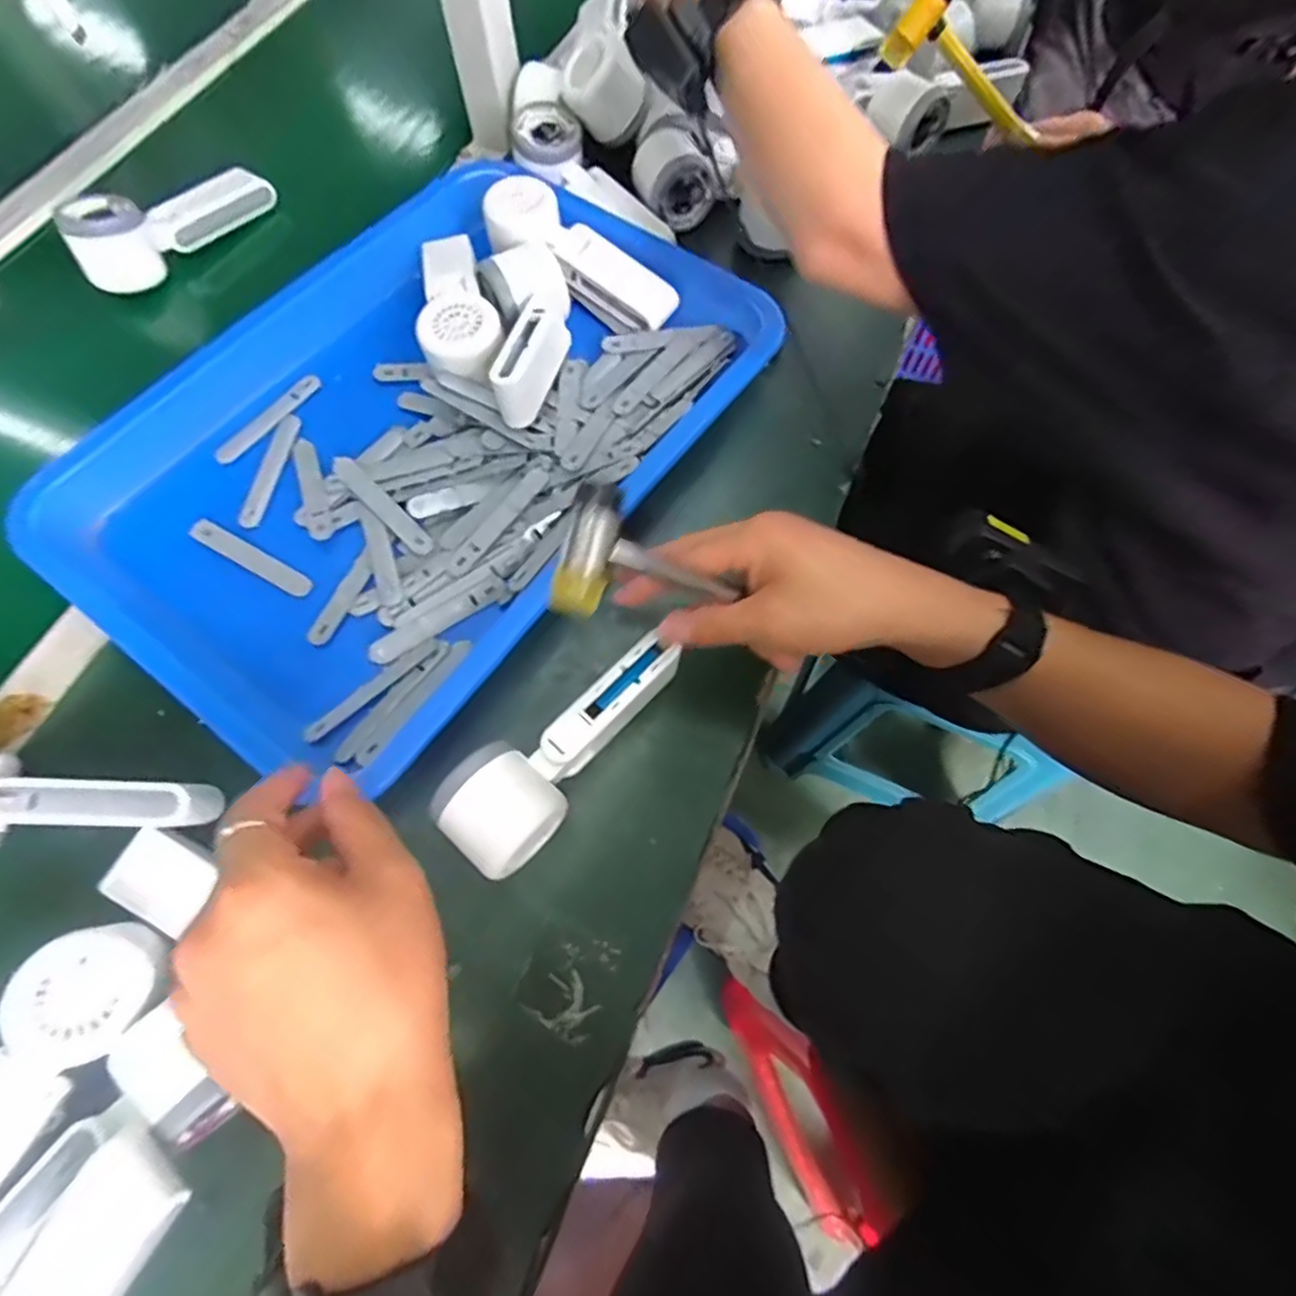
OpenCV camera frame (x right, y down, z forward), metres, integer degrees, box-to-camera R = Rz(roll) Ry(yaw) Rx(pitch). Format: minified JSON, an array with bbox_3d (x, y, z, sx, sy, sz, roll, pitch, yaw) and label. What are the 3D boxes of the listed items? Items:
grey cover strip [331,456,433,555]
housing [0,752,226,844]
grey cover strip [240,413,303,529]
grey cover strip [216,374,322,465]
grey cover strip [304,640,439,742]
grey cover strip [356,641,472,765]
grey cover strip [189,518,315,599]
[{"bbox_3d":[-0.182,-0.099,0.443,0.094,0.008,0.016,41,74,16],"label":"grey cover strip"},{"bbox_3d":[-0.327,0.090,0.355,0.162,0.052,0.058,4,68,2],"label":"housing"},{"bbox_3d":[-0.272,-0.128,0.468,0.016,0.004,0.094,8,68,4],"label":"grey cover strip"},{"bbox_3d":[-0.280,-0.170,0.481,0.015,0.008,0.093,33,72,13],"label":"grey cover strip"},{"bbox_3d":[-0.171,0.025,0.405,0.093,0.007,0.013,-41,73,-14],"label":"grey cover strip"},{"bbox_3d":[-0.142,0.031,0.396,0.013,0.006,0.093,32,72,13],"label":"grey cover strip"},{"bbox_3d":[-0.268,-0.061,0.440,0.093,0.009,0.016,28,71,11],"label":"grey cover strip"}]

